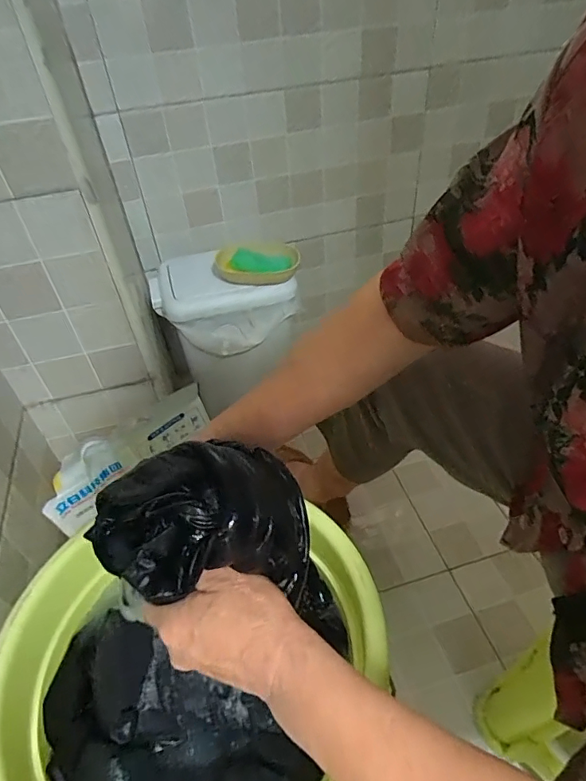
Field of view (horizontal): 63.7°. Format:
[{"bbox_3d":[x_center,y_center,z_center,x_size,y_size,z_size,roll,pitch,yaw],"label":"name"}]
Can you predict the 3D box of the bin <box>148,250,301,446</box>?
[{"bbox_3d":[-0.137,-0.179,0.904,0.248,0.154,0.194,-18,45,-13],"label":"bin"}]

